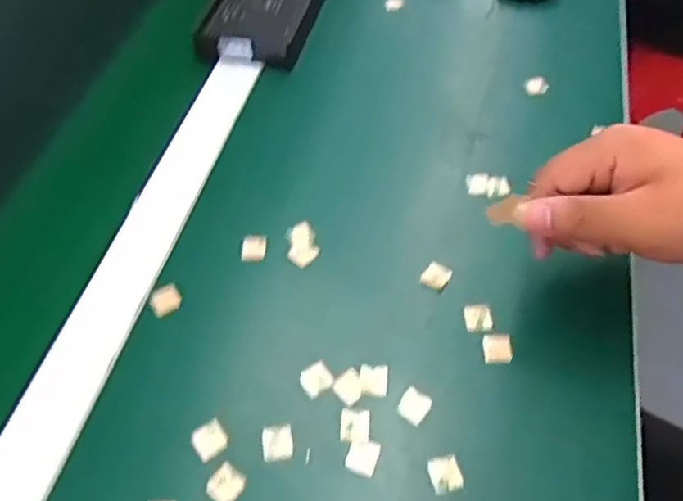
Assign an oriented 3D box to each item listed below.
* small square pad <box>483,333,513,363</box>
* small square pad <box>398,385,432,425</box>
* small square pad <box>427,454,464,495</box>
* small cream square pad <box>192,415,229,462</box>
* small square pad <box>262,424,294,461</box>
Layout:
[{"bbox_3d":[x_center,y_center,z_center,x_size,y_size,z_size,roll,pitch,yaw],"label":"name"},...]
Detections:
[{"bbox_3d":[0.092,0.058,0.381,0.016,0.004,0.019,0,51,3],"label":"small square pad"},{"bbox_3d":[0.040,0.086,0.361,0.018,0.004,0.018,33,60,26],"label":"small square pad"},{"bbox_3d":[0.054,0.116,0.337,0.016,0.004,0.018,-12,52,-6],"label":"small square pad"},{"bbox_3d":[-0.072,0.103,0.352,0.017,0.004,0.017,-30,56,-19],"label":"small cream square pad"},{"bbox_3d":[-0.034,0.103,0.349,0.016,0.004,0.019,-10,52,-5],"label":"small square pad"}]

